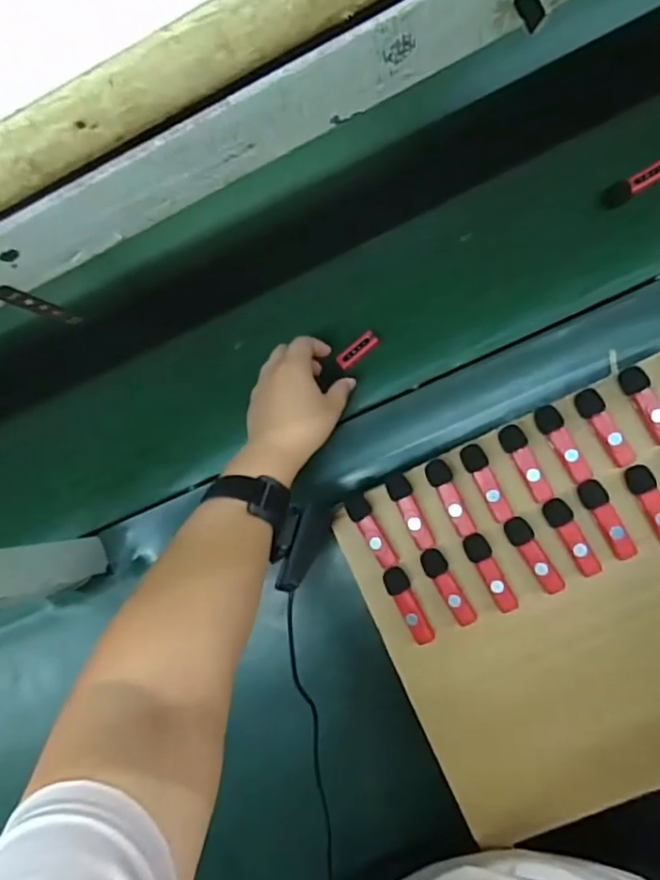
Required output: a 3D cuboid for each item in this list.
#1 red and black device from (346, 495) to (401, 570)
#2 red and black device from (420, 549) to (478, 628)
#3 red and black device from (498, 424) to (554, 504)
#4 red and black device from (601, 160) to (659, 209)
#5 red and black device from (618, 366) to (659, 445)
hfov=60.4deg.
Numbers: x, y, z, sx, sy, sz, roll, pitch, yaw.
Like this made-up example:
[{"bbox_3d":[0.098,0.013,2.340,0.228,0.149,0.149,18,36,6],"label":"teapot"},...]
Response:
[{"bbox_3d":[0.035,0.077,0.466,0.018,0.008,0.064,-28,80,7],"label":"red and black device"},{"bbox_3d":[0.095,0.119,0.455,0.020,0.009,0.066,-28,80,7],"label":"red and black device"},{"bbox_3d":[0.156,0.019,0.450,0.019,0.008,0.065,-25,80,7],"label":"red and black device"},{"bbox_3d":[0.282,-0.236,0.521,0.064,0.014,0.020,-30,80,6],"label":"red and black device"},{"bbox_3d":[0.246,-0.027,0.433,0.019,0.011,0.063,-29,80,7],"label":"red and black device"}]

